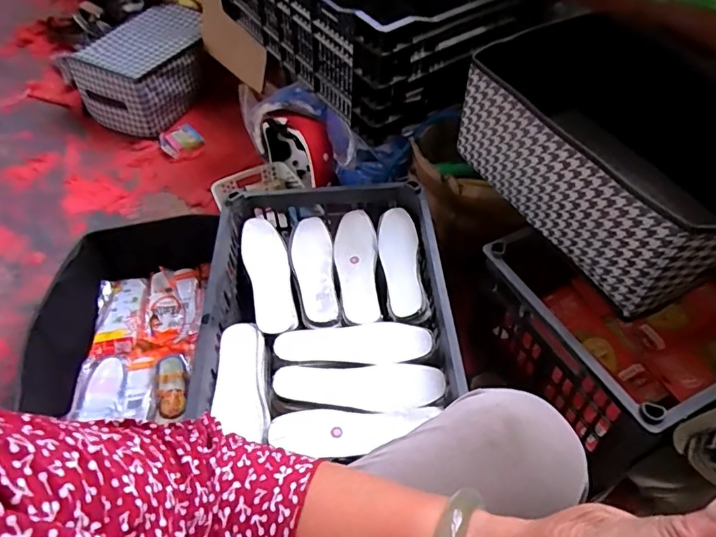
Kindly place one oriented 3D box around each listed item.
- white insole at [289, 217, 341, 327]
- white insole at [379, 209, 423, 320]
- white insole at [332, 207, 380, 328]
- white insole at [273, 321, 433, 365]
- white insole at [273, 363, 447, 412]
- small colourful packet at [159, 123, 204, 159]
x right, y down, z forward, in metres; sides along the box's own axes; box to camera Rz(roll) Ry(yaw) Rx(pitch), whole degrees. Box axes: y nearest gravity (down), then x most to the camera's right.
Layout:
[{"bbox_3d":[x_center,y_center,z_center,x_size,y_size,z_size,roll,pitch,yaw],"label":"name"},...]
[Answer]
[{"bbox_3d":[-0.071,0.000,0.843,0.065,0.005,0.216,-10,46,-4],"label":"white insole"},{"bbox_3d":[0.066,-0.012,0.846,0.063,0.018,0.212,-2,46,4],"label":"white insole"},{"bbox_3d":[-0.004,-0.004,0.852,0.066,0.014,0.220,-3,54,2],"label":"white insole"},{"bbox_3d":[-0.008,0.108,0.751,0.216,0.017,0.071,-5,46,1],"label":"white insole"},{"bbox_3d":[0.002,0.158,0.703,0.223,0.016,0.071,-2,47,4],"label":"white insole"},{"bbox_3d":[-0.495,-0.359,1.452,0.107,0.026,0.102,-28,50,-20],"label":"small colourful packet"}]

